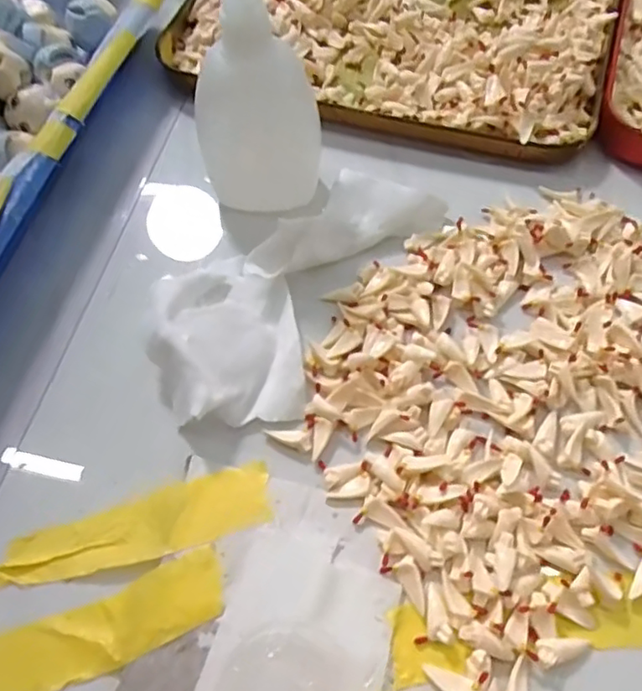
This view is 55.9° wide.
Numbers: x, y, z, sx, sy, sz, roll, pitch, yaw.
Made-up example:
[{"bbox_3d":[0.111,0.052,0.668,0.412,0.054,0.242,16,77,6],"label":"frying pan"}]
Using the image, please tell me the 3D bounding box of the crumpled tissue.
[{"bbox_3d":[-0.011,-0.025,0.217,0.062,0.021,0.124,36,67,19],"label":"crumpled tissue"}]

